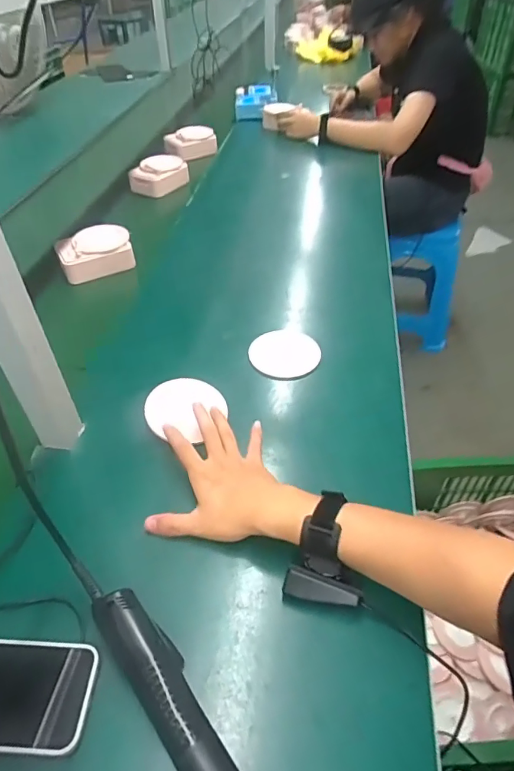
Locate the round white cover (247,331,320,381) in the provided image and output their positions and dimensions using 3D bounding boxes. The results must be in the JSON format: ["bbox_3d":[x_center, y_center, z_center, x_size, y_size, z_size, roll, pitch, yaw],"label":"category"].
[{"bbox_3d":[0.042,-0.046,0.685,0.099,0.006,0.099,0,45,0],"label":"round white cover"}]

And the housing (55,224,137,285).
[{"bbox_3d":[-0.295,-0.244,0.872,0.127,0.052,0.104,-18,47,-17],"label":"housing"}]

